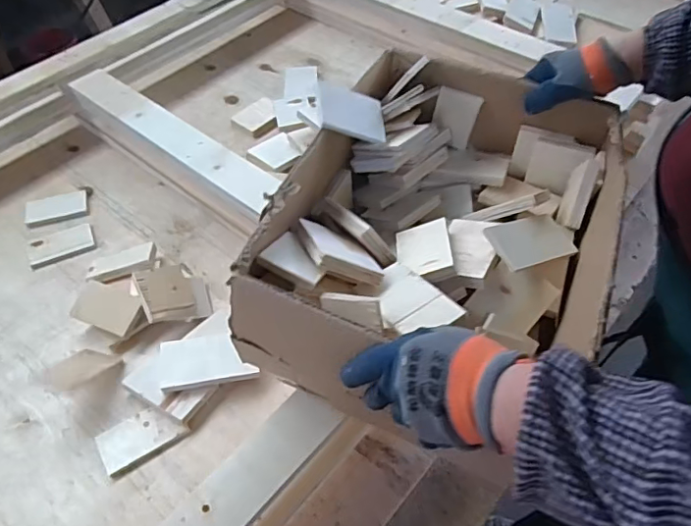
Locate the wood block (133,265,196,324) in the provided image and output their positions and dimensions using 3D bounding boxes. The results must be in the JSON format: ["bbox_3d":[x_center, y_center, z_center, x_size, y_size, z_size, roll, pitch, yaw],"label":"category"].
[{"bbox_3d":[-0.265,0.042,0.818,0.077,0.013,0.085,-10,59,-40],"label":"wood block"}]

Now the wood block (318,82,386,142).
[{"bbox_3d":[0.009,-0.175,0.646,0.094,0.004,0.059,4,69,-37],"label":"wood block"}]

